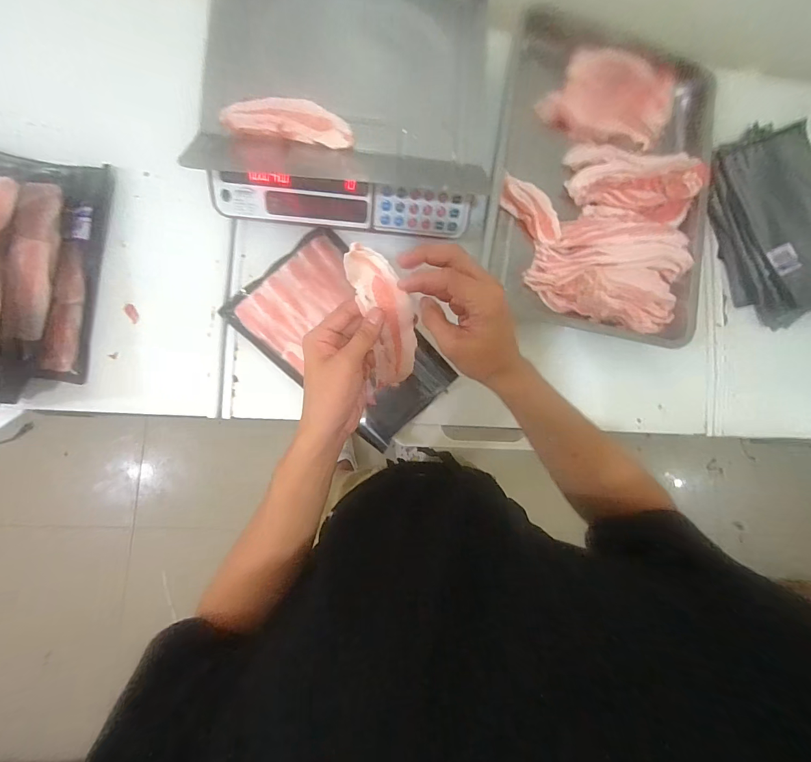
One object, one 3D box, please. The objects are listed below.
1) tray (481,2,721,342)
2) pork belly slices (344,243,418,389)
[{"bbox_3d":[0.310,-0.325,0.599,0.334,0.048,0.494,9,86,-6],"label":"tray"},{"bbox_3d":[-0.018,-0.062,0.388,0.051,0.015,0.147,-19,120,-7],"label":"pork belly slices"}]

